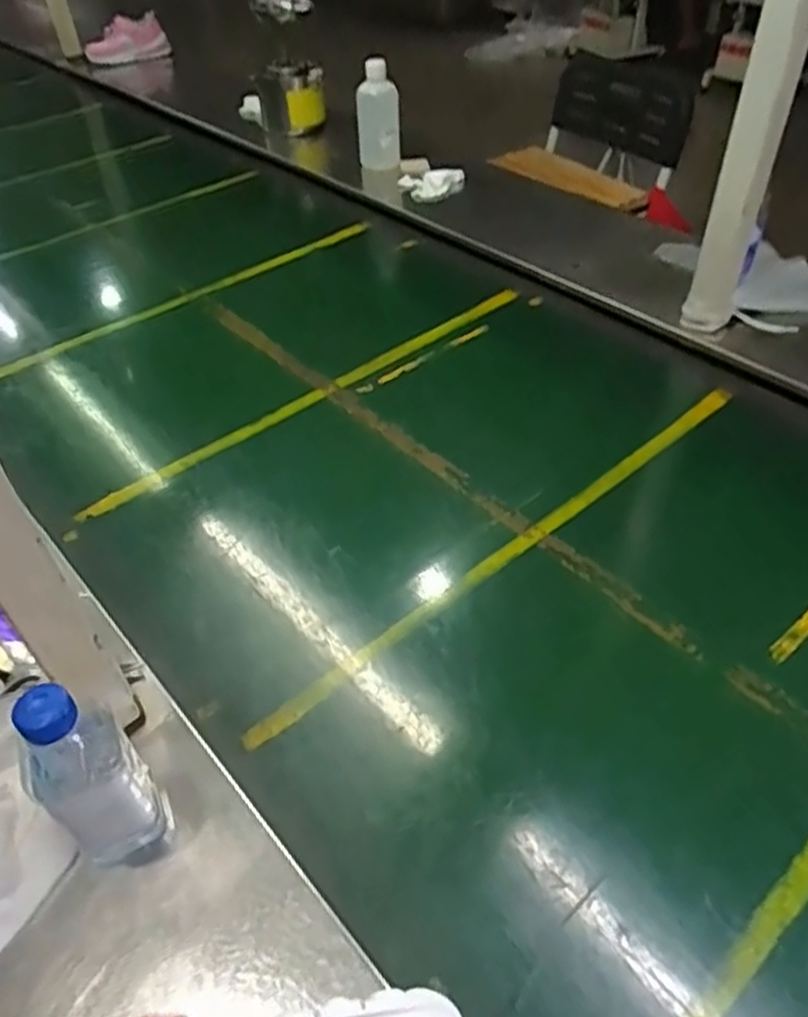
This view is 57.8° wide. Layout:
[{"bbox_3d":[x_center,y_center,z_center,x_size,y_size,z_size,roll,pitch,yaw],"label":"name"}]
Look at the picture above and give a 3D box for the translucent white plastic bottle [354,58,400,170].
[{"bbox_3d":[-0.045,-0.693,1.310,0.078,0.179,0.076,-5,47,-1],"label":"translucent white plastic bottle"}]

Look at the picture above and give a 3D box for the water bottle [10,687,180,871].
[{"bbox_3d":[-0.208,0.174,0.480,0.061,0.165,0.067,-16,48,-11],"label":"water bottle"}]

